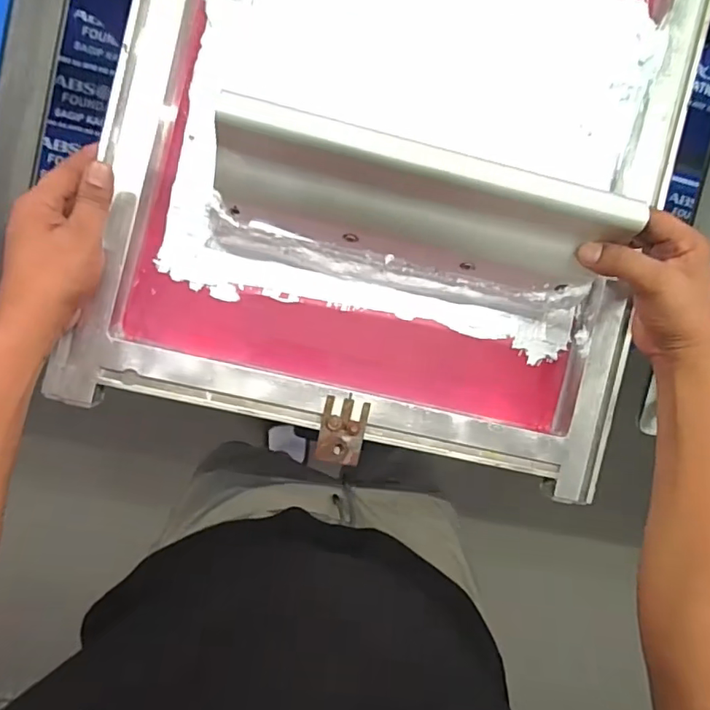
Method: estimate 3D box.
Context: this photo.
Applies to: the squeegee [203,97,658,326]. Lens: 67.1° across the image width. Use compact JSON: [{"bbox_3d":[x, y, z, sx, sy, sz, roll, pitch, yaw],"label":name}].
[{"bbox_3d":[0.049,-0.099,0.419,0.306,0.141,0.032,12,52,-8],"label":"squeegee"}]

